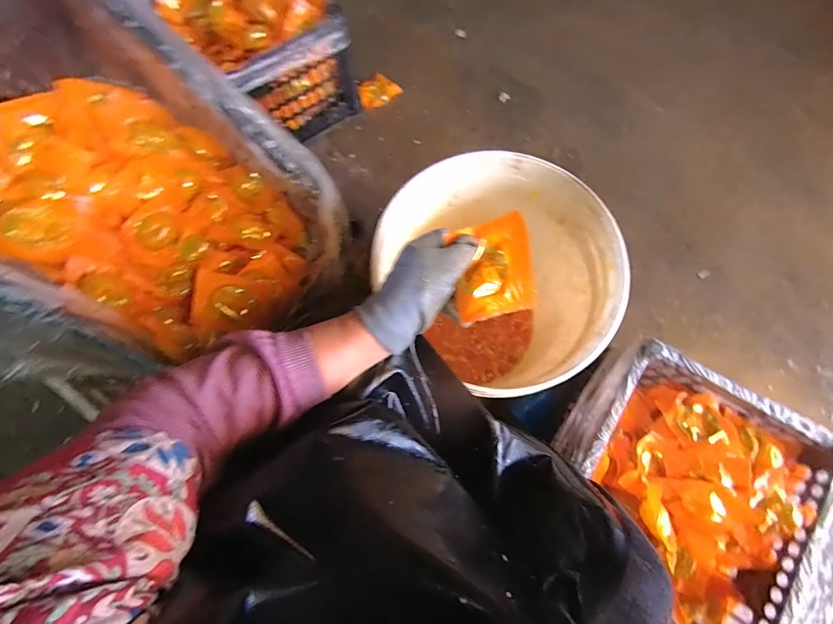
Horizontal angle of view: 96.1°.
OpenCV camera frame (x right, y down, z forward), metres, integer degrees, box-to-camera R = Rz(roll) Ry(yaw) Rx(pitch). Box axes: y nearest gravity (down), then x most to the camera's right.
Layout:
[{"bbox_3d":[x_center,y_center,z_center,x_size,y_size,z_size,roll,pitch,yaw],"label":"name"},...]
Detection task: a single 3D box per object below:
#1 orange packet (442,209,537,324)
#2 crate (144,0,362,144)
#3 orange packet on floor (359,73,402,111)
[{"bbox_3d":[0.076,-0.043,0.376,0.078,0.015,0.094,-10,90,7],"label":"orange packet"},{"bbox_3d":[-0.326,-0.582,0.830,0.308,0.254,0.344,-44,82,-7],"label":"crate"},{"bbox_3d":[-0.094,-0.548,0.933,0.105,0.022,0.085,-40,82,-6],"label":"orange packet on floor"}]

